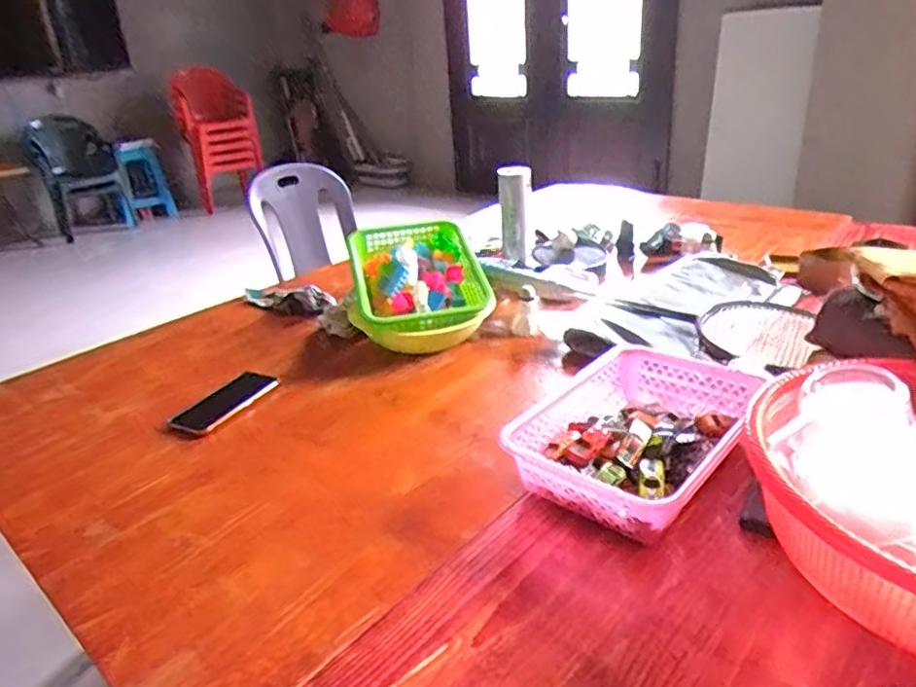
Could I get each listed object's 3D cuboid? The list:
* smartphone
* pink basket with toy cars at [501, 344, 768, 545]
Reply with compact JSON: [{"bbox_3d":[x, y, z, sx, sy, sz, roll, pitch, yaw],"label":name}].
[{"bbox_3d":[-0.359,0.090,1.005,0.086,0.015,0.155,6,28,24],"label":"smartphone"},{"bbox_3d":[0.219,0.105,0.779,0.210,0.074,0.300,16,33,38],"label":"pink basket with toy cars"}]

